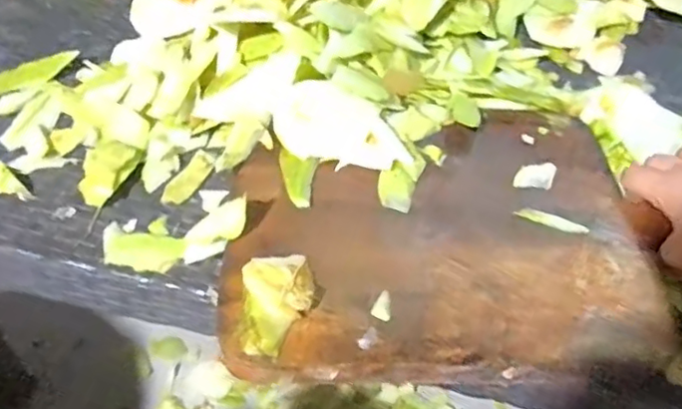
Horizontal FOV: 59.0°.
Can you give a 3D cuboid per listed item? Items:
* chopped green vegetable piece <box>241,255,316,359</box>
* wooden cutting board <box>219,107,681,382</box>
[{"bbox_3d":[-0.037,0.059,0.363,0.042,0.018,0.064,-2,50,-6],"label":"chopped green vegetable piece"},{"bbox_3d":[0.068,0.012,0.419,0.281,0.021,0.214,0,50,-4],"label":"wooden cutting board"}]

